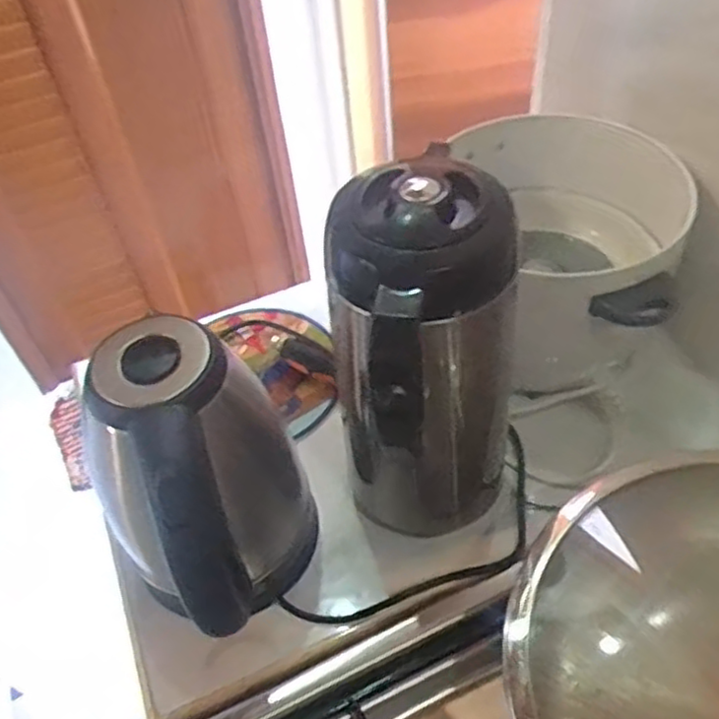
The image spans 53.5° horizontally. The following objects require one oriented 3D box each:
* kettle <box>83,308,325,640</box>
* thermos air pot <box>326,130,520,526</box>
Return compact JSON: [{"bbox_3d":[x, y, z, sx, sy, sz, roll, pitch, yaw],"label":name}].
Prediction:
[{"bbox_3d":[-0.112,0.102,0.511,0.136,0.222,0.127,24,56,25],"label":"kettle"},{"bbox_3d":[0.046,0.018,0.515,0.120,0.300,0.112,7,51,13],"label":"thermos air pot"}]

